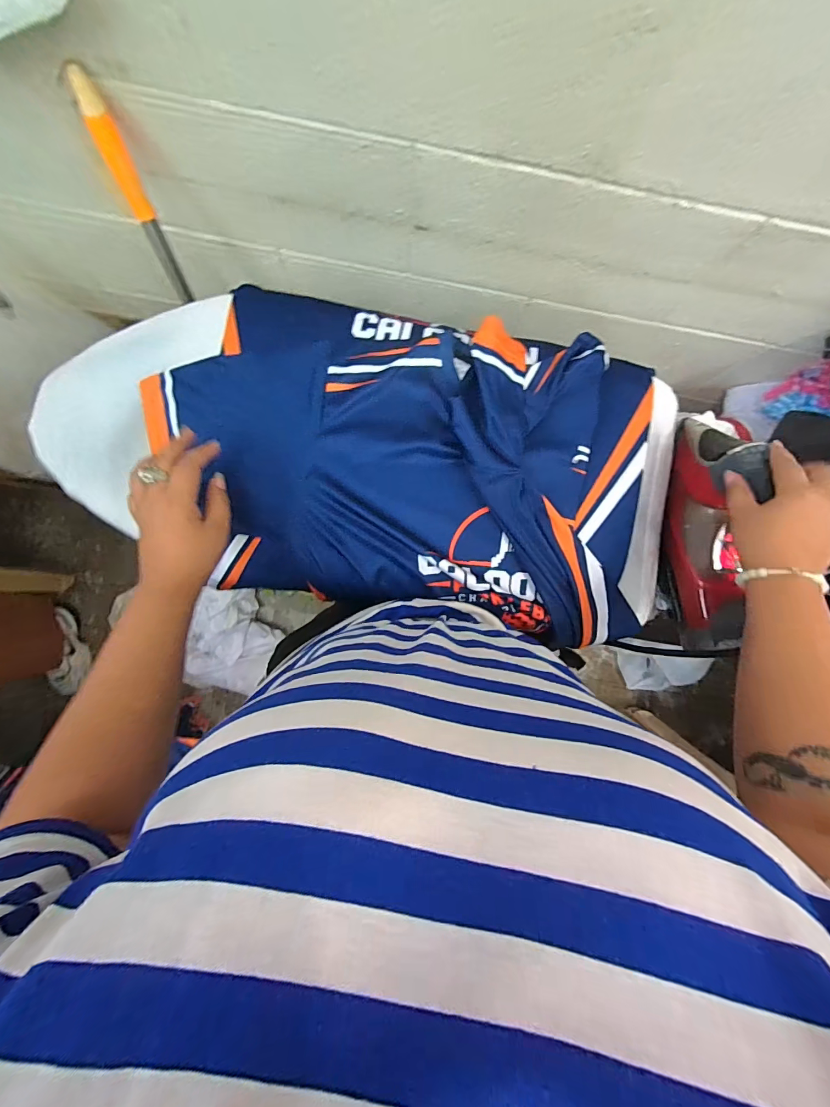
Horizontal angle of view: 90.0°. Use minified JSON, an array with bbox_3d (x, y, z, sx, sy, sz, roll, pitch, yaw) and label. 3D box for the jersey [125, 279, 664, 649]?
[{"bbox_3d":[0.005,-0.102,0.480,0.594,0.053,0.345,9,88,-2],"label":"jersey"}]

